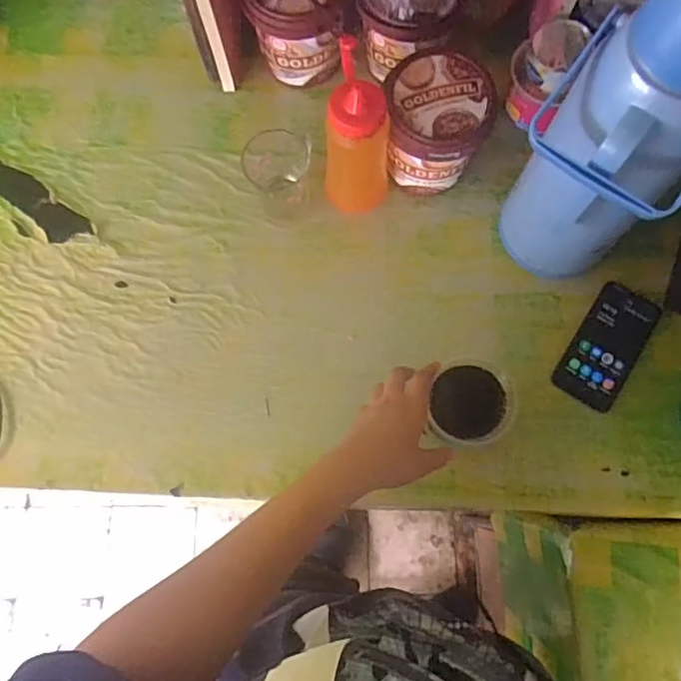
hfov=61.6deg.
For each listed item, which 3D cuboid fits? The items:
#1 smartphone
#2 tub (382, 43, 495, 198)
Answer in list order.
[{"bbox_3d":[0.317,0.005,0.679,0.071,0.014,0.153,33,77,9],"label":"smartphone"},{"bbox_3d":[0.110,-0.249,0.689,0.113,0.134,0.117,0,75,0],"label":"tub"}]

